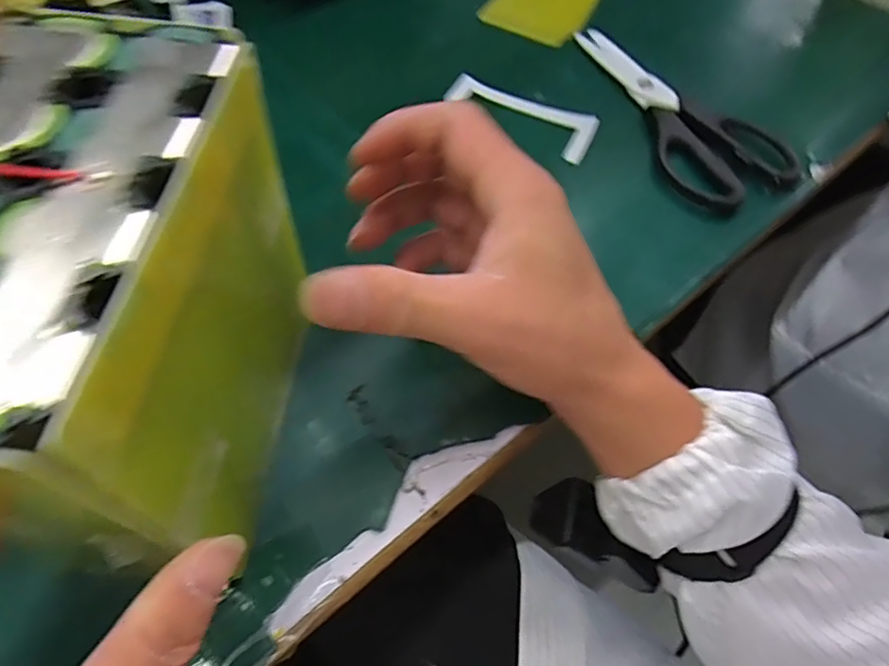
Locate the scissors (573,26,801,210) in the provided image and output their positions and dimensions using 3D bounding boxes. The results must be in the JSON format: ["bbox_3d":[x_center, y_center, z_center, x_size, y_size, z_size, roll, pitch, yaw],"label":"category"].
[{"bbox_3d":[0.150,-0.155,0.390,0.078,0.012,0.187,-22,63,-16],"label":"scissors"}]

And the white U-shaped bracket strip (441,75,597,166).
[{"bbox_3d":[0.051,-0.147,0.383,0.104,0.011,0.034,33,62,14],"label":"white U-shaped bracket strip"}]

